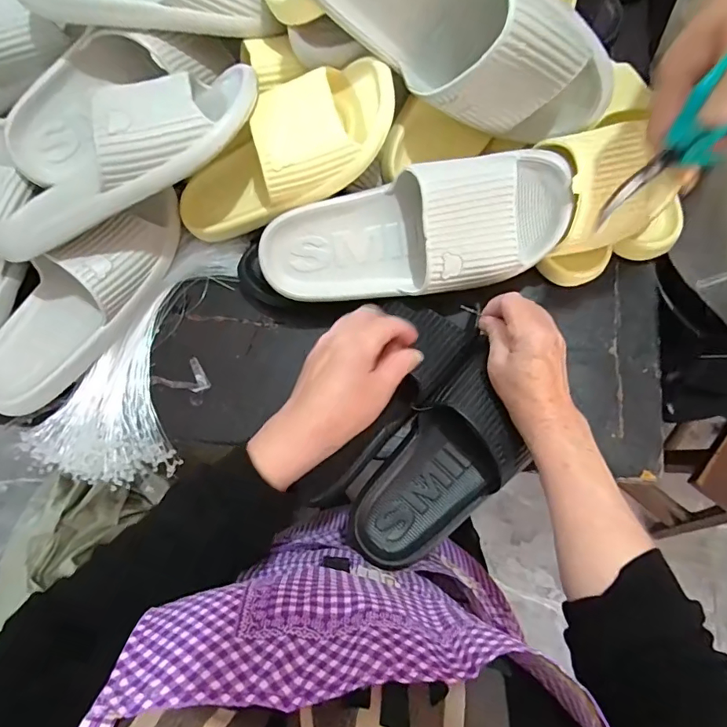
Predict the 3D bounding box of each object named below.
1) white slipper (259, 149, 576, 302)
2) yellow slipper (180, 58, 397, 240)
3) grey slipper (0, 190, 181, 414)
[{"bbox_3d":[0.044,-0.119,0.438,0.276,0.080,0.108,-8,107,5],"label":"white slipper"},{"bbox_3d":[-0.087,-0.194,0.449,0.242,0.060,0.103,-16,76,32],"label":"yellow slipper"},{"bbox_3d":[-0.295,-0.076,0.480,0.112,0.065,0.272,36,82,8],"label":"grey slipper"}]

